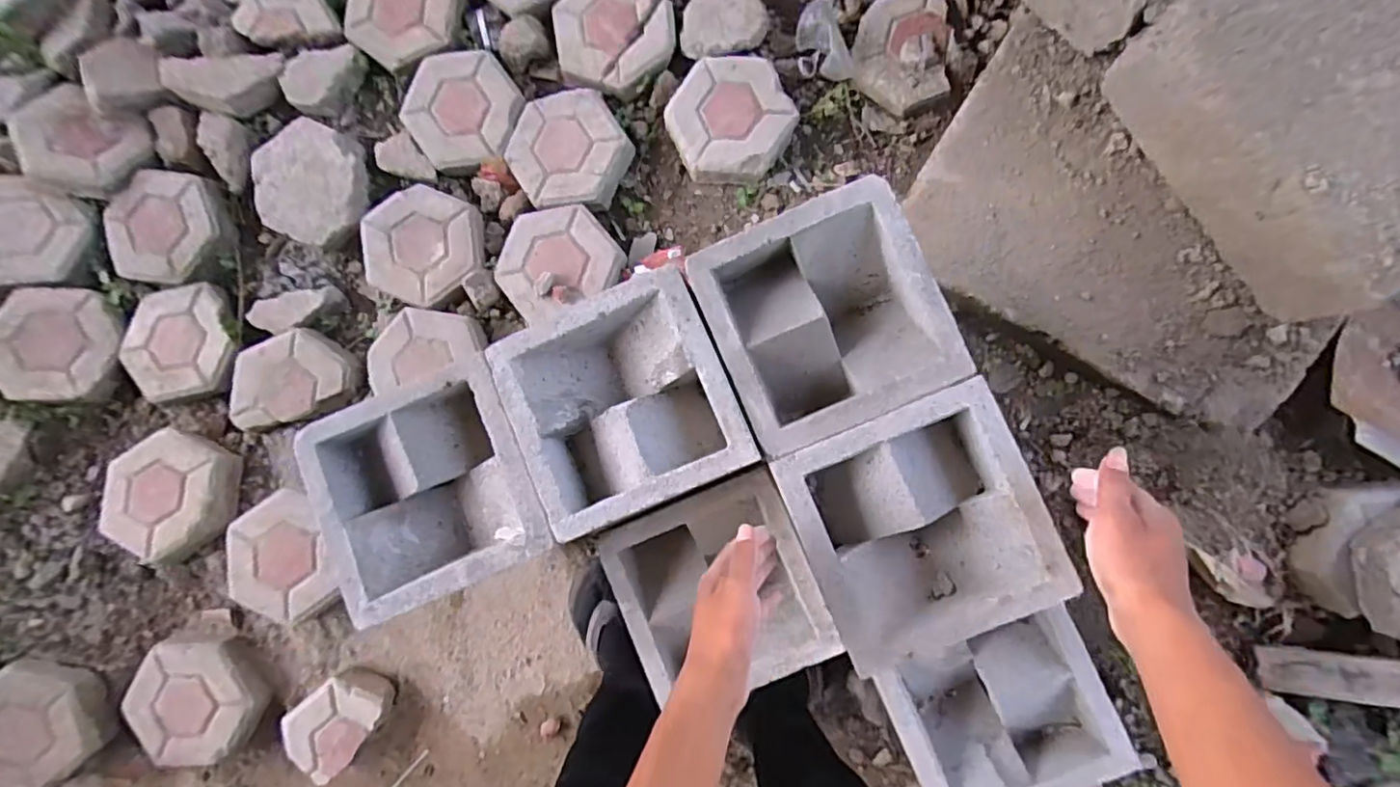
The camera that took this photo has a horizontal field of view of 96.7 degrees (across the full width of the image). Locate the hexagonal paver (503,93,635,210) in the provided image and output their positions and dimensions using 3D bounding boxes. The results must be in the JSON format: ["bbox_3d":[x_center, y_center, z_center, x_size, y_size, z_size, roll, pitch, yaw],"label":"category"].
[{"bbox_3d":[-0.228,-0.421,1.094,0.198,0.047,0.217,-34,83,4],"label":"hexagonal paver"}]

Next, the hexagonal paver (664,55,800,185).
[{"bbox_3d":[0.052,-0.466,1.066,0.202,0.058,0.214,-26,83,5],"label":"hexagonal paver"}]

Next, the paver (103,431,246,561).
[{"bbox_3d":[-0.901,0.171,1.052,0.211,0.055,0.207,9,88,8],"label":"paver"}]

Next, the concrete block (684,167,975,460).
[{"bbox_3d":[0.113,-0.072,0.582,0.196,0.067,0.208,-23,83,2],"label":"concrete block"}]

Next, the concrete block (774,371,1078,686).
[{"bbox_3d":[0.191,0.116,0.559,0.200,0.069,0.207,-23,83,2],"label":"concrete block"}]

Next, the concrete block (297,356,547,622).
[{"bbox_3d":[-0.257,0.090,0.603,0.198,0.066,0.201,-24,83,2],"label":"concrete block"}]

